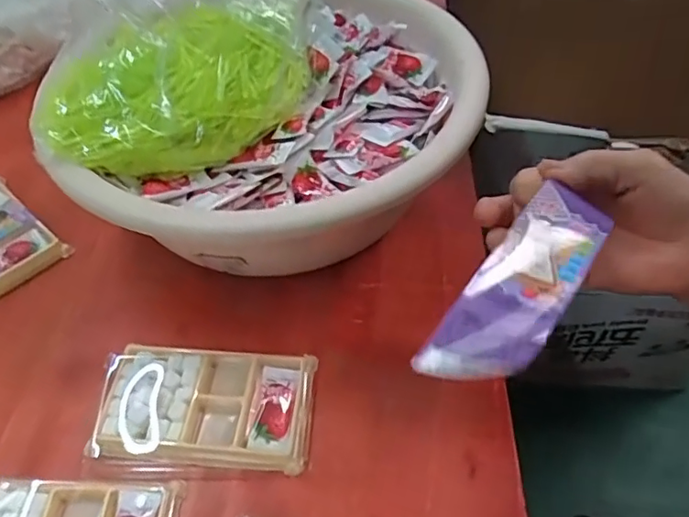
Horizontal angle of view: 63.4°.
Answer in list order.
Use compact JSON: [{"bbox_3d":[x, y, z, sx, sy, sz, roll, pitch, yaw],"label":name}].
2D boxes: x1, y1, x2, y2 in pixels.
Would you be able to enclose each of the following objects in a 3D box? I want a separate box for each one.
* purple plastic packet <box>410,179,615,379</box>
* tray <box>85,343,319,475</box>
[{"bbox_3d":[0.078,0.008,0.235,0.037,0.009,0.128,31,54,24],"label":"purple plastic packet"},{"bbox_3d":[-0.091,0.094,0.364,0.137,0.010,0.080,3,49,2],"label":"tray"}]

